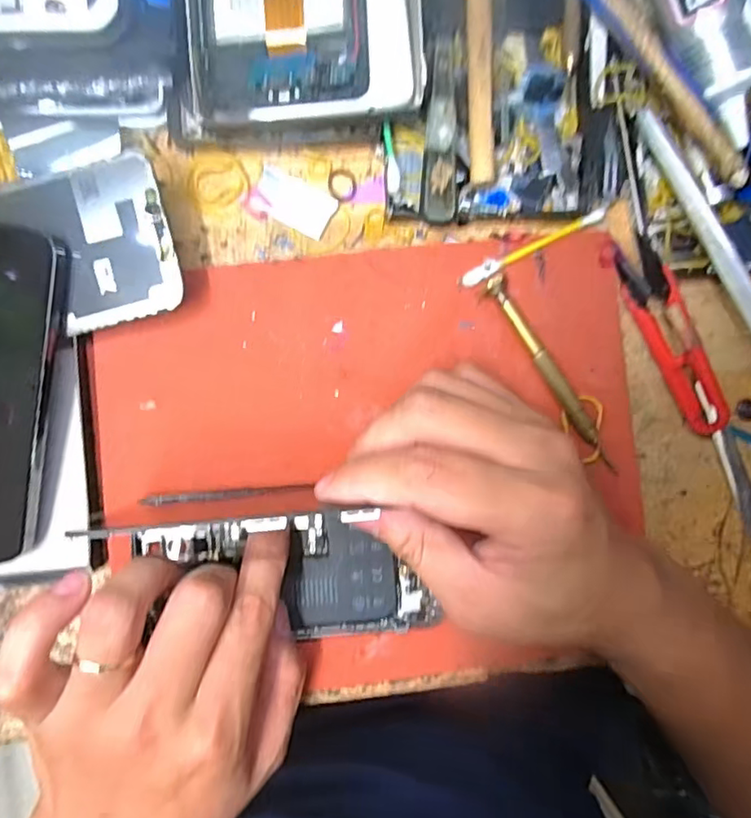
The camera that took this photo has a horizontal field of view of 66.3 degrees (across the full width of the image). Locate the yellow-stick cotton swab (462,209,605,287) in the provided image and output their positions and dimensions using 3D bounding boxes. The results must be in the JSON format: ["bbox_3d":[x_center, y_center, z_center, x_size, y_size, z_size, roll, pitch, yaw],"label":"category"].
[{"bbox_3d":[0.075,-0.078,0.275,0.074,0.005,0.007,-28,96,-2],"label":"yellow-stick cotton swab"}]

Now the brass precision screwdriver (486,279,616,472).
[{"bbox_3d":[0.085,-0.016,0.276,0.009,0.011,0.109,-34,91,-2],"label":"brass precision screwdriver"}]

